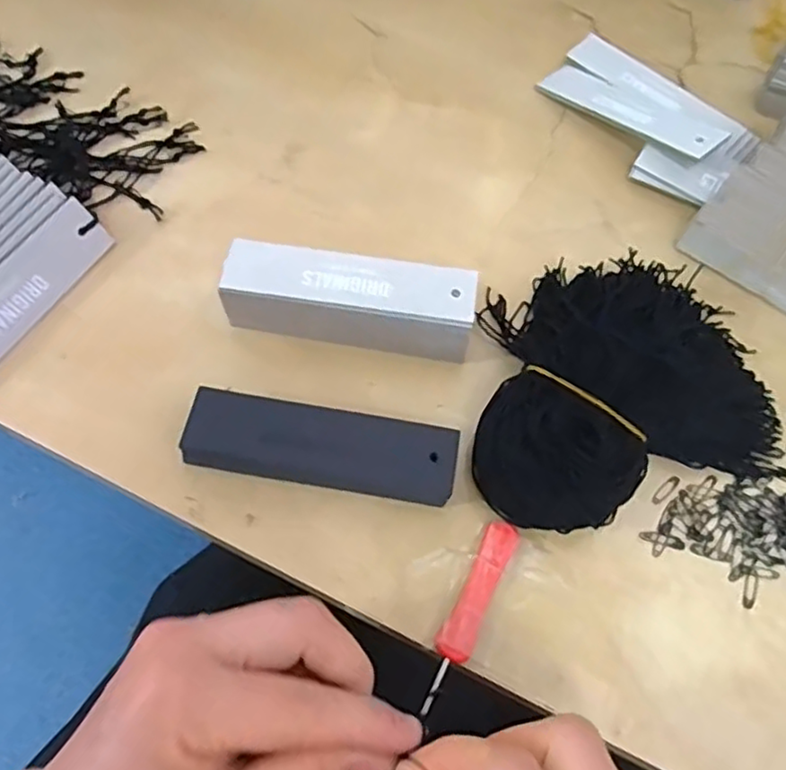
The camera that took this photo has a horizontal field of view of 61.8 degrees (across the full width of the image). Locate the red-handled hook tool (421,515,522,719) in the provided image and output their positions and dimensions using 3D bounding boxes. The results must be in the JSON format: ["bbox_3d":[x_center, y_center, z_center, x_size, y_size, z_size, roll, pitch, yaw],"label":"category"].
[{"bbox_3d":[0.034,0.102,0.293,0.015,0.004,0.089,26,66,9],"label":"red-handled hook tool"}]

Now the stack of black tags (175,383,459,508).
[{"bbox_3d":[-0.033,0.032,0.315,0.124,0.023,0.038,10,65,2],"label":"stack of black tags"}]

